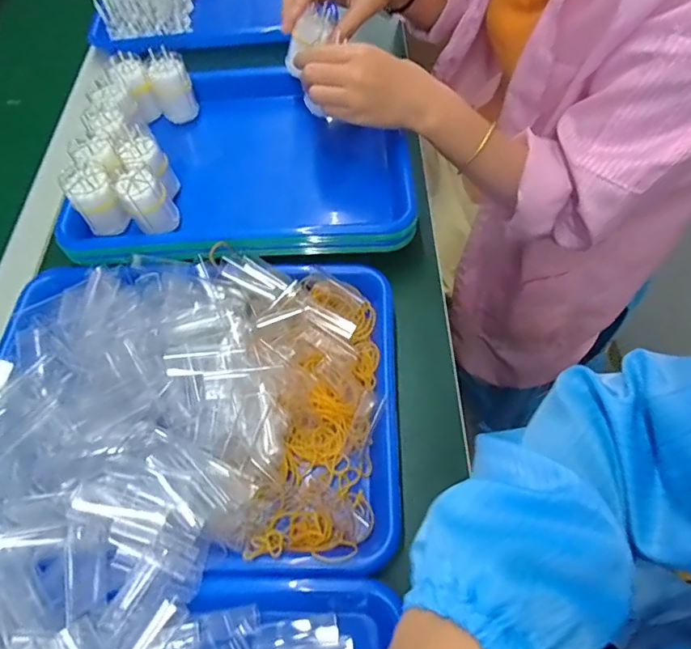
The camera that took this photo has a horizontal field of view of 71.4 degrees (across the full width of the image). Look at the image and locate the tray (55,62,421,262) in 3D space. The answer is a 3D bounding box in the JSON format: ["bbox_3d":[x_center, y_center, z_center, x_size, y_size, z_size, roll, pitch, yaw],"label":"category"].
[{"bbox_3d":[-0.103,-0.169,0.505,0.320,0.042,0.265,-6,60,-1],"label":"tray"}]

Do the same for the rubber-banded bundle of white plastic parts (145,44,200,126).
[{"bbox_3d":[-0.187,-0.256,0.527,0.042,0.068,0.039,-20,62,-9],"label":"rubber-banded bundle of white plastic parts"}]

